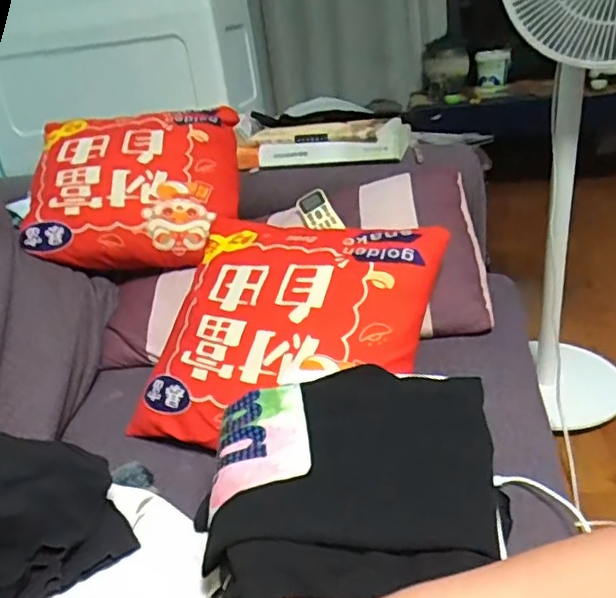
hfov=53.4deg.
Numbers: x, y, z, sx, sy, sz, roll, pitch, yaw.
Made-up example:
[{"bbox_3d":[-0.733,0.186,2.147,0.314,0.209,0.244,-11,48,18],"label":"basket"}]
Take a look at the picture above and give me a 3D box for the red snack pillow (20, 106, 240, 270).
[{"bbox_3d":[-0.286,-0.189,1.026,0.338,0.110,0.299,-2,69,-10],"label":"red snack pillow"}]

